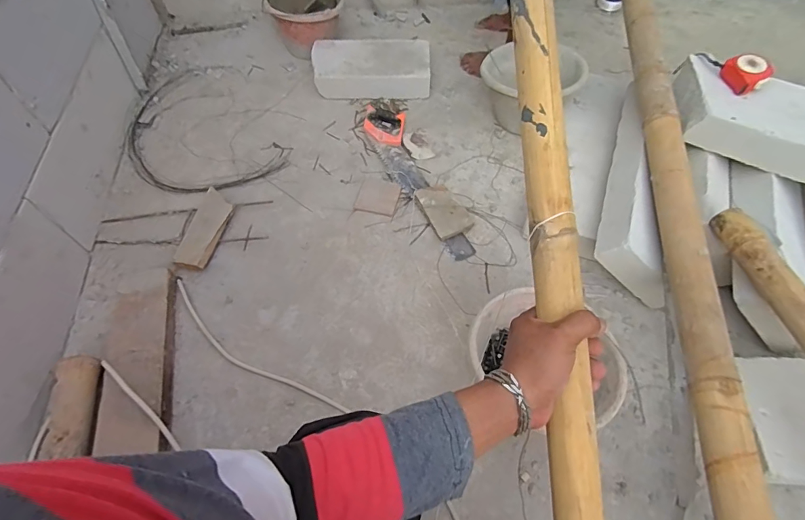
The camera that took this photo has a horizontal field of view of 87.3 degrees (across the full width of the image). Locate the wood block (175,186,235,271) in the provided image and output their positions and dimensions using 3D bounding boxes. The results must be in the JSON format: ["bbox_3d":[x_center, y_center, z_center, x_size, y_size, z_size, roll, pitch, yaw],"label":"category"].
[{"bbox_3d":[-0.454,-0.071,0.981,0.074,0.027,0.210,8,58,5],"label":"wood block"}]

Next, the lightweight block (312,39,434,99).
[{"bbox_3d":[-0.095,-0.581,1.270,0.351,0.096,0.184,-1,58,0],"label":"lightweight block"}]

